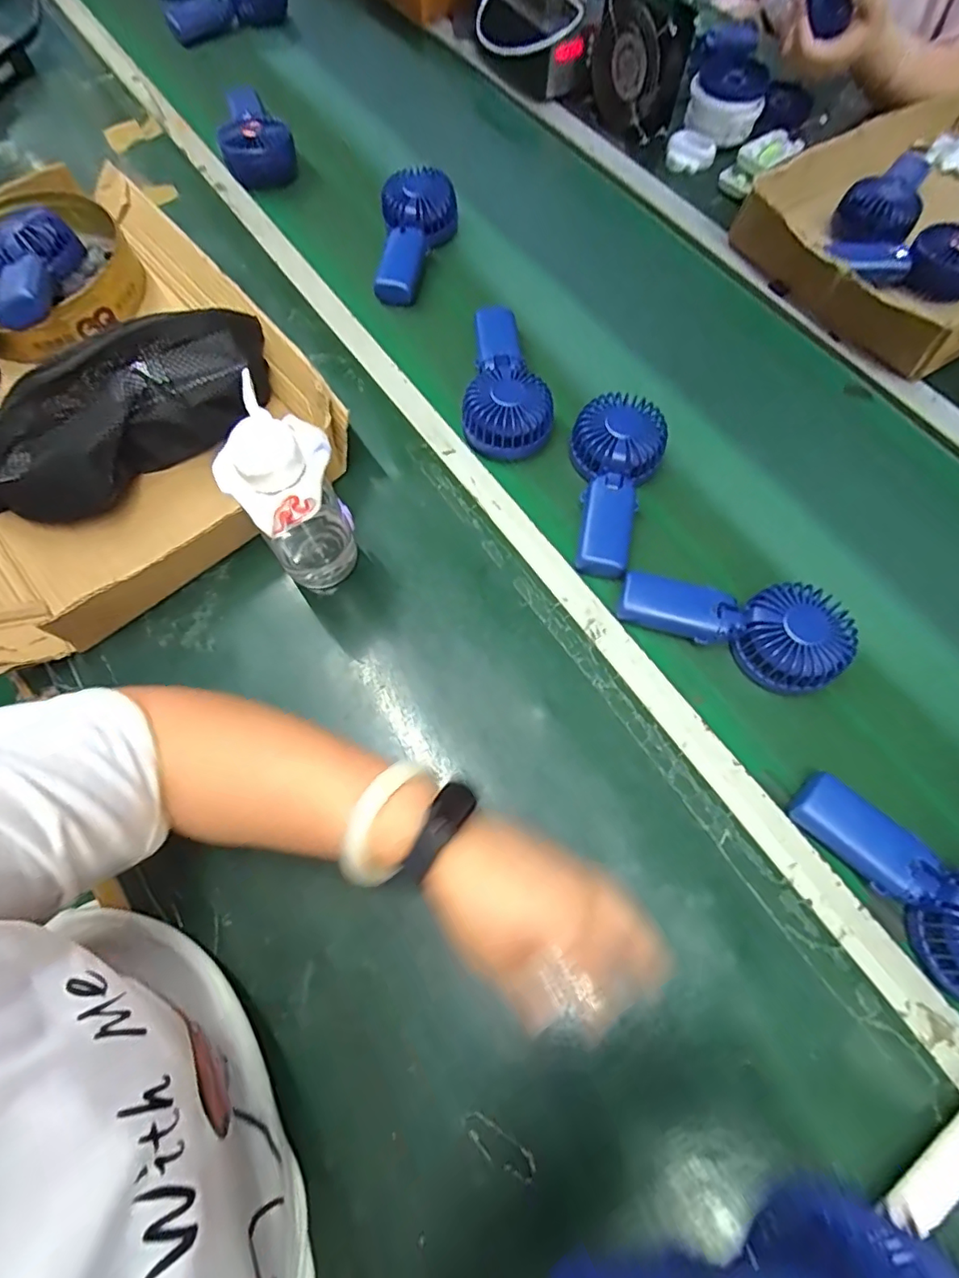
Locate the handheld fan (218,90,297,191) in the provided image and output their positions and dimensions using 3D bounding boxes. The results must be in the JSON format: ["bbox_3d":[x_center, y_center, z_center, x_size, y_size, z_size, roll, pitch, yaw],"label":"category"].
[{"bbox_3d":[-0.290,-0.644,0.704,0.085,0.044,0.140,-20,70,-8],"label":"handheld fan"}]

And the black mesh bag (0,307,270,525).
[{"bbox_3d":[-0.350,-0.182,0.481,0.362,0.103,0.104,-29,71,-12],"label":"black mesh bag"}]

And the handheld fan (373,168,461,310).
[{"bbox_3d":[-0.081,-0.481,0.642,0.080,0.040,0.188,17,70,5],"label":"handheld fan"}]

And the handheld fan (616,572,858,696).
[{"bbox_3d":[0.216,-0.009,0.454,0.163,0.041,0.092,11,68,4],"label":"handheld fan"}]

